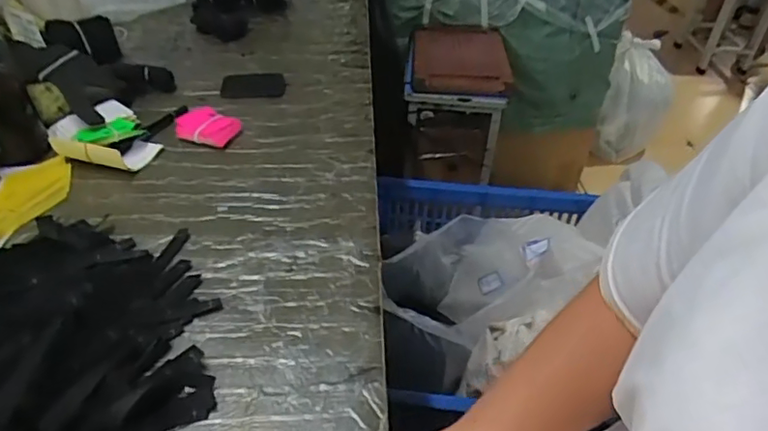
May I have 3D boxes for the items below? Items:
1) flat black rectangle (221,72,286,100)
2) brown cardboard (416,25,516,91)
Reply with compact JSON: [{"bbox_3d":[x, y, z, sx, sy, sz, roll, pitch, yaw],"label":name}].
[{"bbox_3d":[-0.188,-0.186,0.807,0.090,0.010,0.068,-2,41,-5],"label":"flat black rectangle"},{"bbox_3d":[0.190,-0.394,1.377,0.228,0.025,0.309,4,40,2],"label":"brown cardboard"}]

